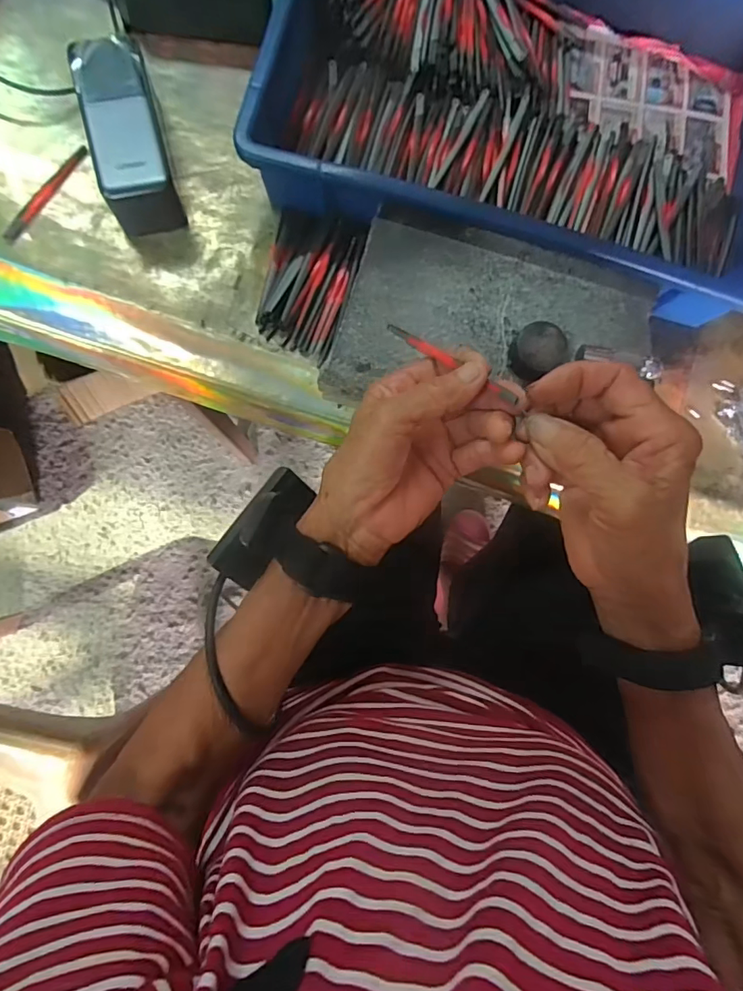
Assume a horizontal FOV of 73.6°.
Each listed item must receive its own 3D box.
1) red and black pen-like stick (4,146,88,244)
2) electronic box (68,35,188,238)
[{"bbox_3d":[-0.270,-0.249,0.411,0.013,0.005,0.099,38,83,1],"label":"red and black pen-like stick"},{"bbox_3d":[-0.190,-0.280,0.397,0.055,0.057,0.131,-14,85,-5],"label":"electronic box"}]

